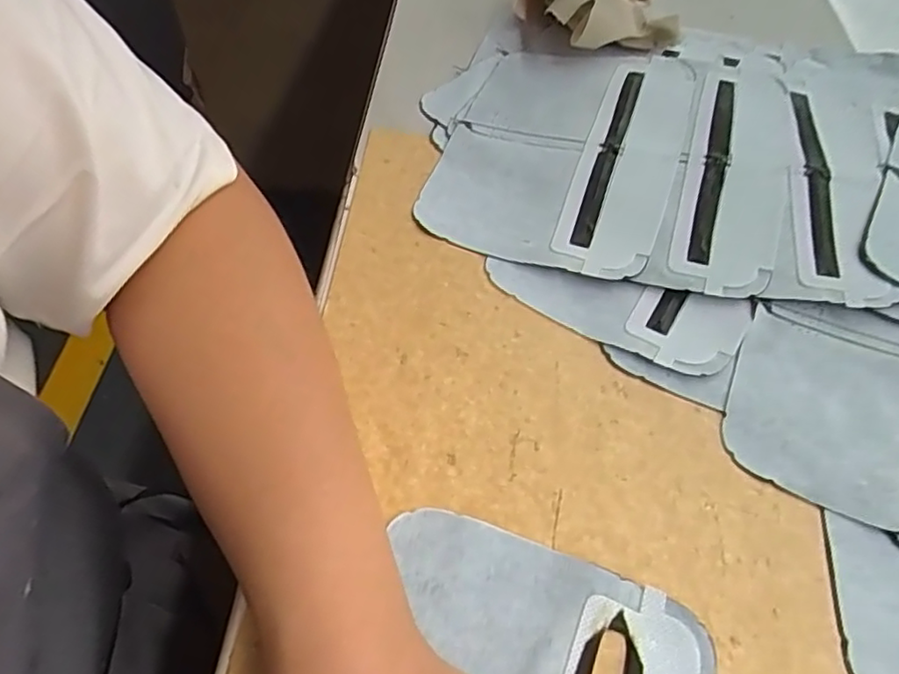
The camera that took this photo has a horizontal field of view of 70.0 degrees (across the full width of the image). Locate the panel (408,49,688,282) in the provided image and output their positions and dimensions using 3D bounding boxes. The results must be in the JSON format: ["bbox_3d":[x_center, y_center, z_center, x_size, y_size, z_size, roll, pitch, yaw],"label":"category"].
[{"bbox_3d":[0.066,-0.114,0.377,0.127,0.029,0.178,18,54,10],"label":"panel"}]

